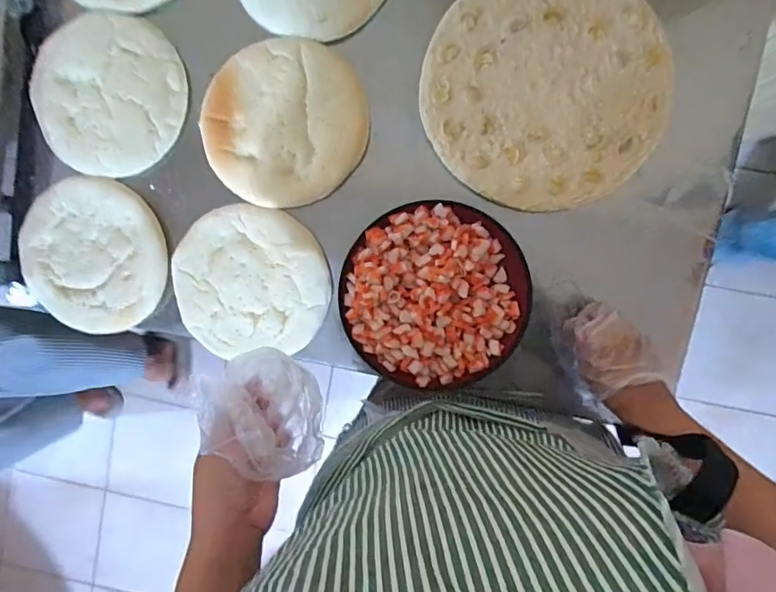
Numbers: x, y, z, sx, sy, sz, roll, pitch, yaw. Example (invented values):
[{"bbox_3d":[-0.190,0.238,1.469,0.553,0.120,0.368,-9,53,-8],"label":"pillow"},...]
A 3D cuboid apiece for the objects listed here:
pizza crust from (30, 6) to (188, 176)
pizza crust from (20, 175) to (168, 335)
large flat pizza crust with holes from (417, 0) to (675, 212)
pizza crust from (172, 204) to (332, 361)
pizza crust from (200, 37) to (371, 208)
[{"bbox_3d":[-0.350,-0.252,0.612,0.191,0.017,0.190,0,94,5],"label":"pizza crust"},{"bbox_3d":[-0.386,-0.052,0.637,0.189,0.024,0.194,0,94,5],"label":"pizza crust"},{"bbox_3d":[0.180,-0.242,0.567,0.264,0.015,0.272,0,94,5],"label":"large flat pizza crust with holes"},{"bbox_3d":[-0.173,-0.019,0.618,0.192,0.024,0.180,-3,94,5],"label":"pizza crust"},{"bbox_3d":[-0.127,-0.212,0.594,0.194,0.008,0.196,0,94,5],"label":"pizza crust"}]

